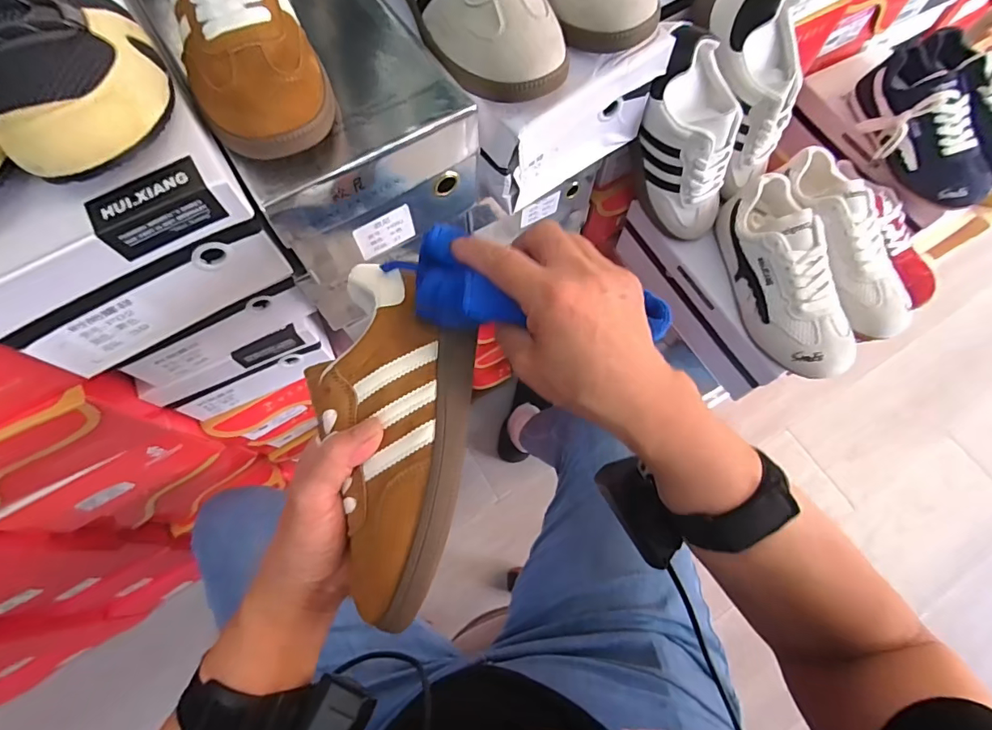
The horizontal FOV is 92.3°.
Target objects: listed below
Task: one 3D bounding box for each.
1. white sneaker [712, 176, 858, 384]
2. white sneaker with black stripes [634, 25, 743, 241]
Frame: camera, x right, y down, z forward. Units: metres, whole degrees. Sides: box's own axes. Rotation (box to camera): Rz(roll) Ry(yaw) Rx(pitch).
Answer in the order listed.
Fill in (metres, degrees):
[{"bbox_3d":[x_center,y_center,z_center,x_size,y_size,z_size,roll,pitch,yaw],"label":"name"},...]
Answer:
[{"bbox_3d":[0.321,-0.098,0.524,0.078,0.080,0.219,-10,70,-5],"label":"white sneaker"},{"bbox_3d":[0.208,-0.234,0.503,0.089,0.224,0.083,-43,53,-15],"label":"white sneaker with black stripes"}]

